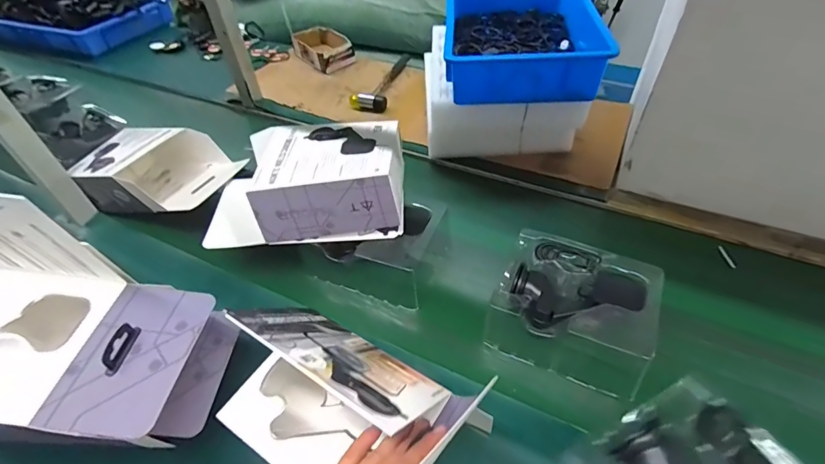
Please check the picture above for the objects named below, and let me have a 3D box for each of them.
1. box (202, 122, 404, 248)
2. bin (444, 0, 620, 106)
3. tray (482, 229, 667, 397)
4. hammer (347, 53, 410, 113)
[{"bbox_3d":[-0.166,-0.076,0.632,0.294,0.109,0.161,-3,45,1],"label":"box"},{"bbox_3d":[0.205,-0.395,0.839,0.273,0.100,0.420,1,45,5],"label":"bin"},{"bbox_3d":[0.215,0.100,0.566,0.192,0.083,0.158,19,49,21],"label":"tray"},{"bbox_3d":[-0.074,-0.389,1.073,0.086,0.026,0.257,8,46,12],"label":"hammer"}]

